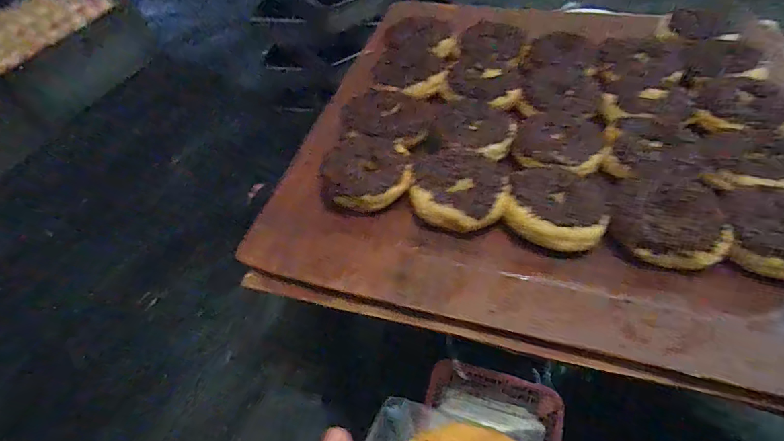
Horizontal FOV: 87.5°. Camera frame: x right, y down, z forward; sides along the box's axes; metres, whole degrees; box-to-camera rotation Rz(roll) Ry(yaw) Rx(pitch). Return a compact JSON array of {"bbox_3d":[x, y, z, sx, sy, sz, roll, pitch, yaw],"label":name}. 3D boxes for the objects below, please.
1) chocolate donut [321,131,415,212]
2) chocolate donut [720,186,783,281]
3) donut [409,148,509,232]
[{"bbox_3d":[-0.025,-0.046,0.425,0.094,0.033,0.085,14,54,15],"label":"chocolate donut"},{"bbox_3d":[0.325,0.012,0.346,0.083,0.037,0.085,18,55,18],"label":"chocolate donut"},{"bbox_3d":[0.067,-0.031,0.407,0.088,0.030,0.097,6,52,9],"label":"donut"}]

